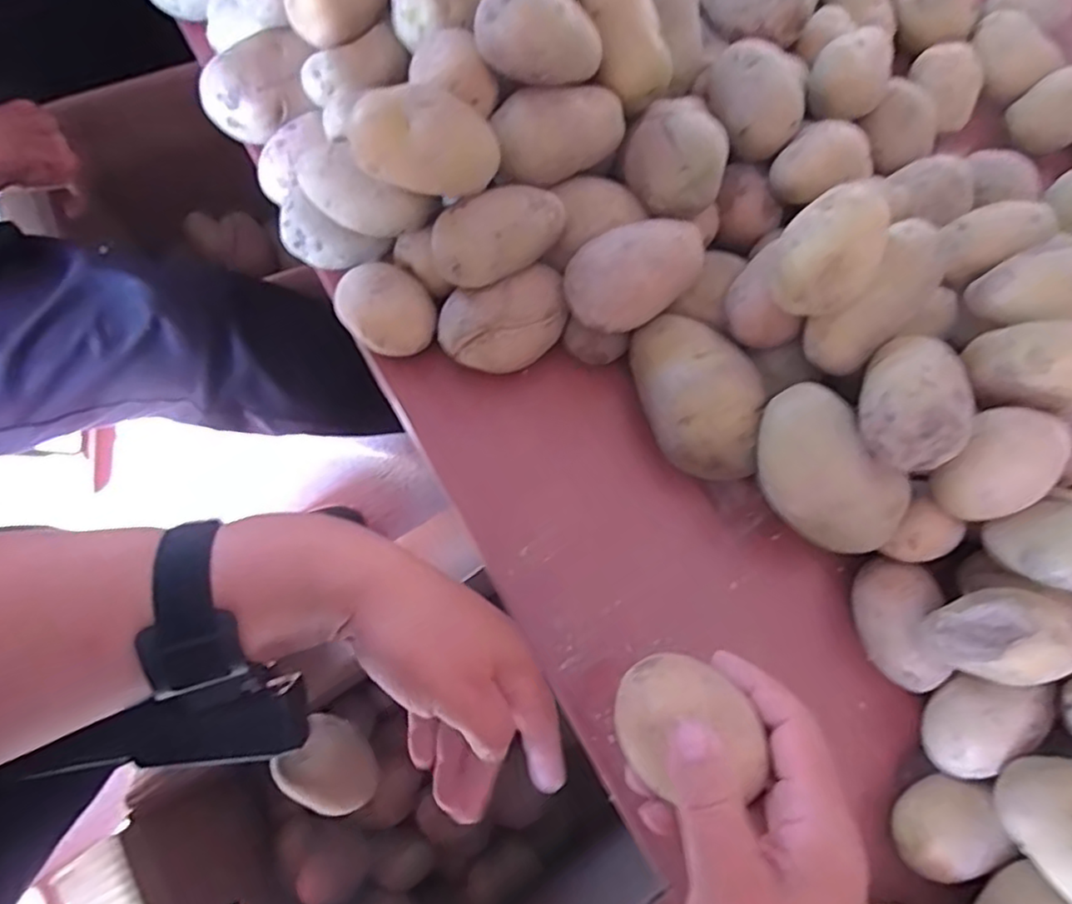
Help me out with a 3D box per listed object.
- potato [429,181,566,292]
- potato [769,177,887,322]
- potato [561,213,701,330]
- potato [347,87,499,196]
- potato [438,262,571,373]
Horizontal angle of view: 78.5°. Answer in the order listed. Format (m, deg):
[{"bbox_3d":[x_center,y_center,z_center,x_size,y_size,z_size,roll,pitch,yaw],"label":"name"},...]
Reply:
[{"bbox_3d":[-0.022,-0.123,0.379,0.078,0.036,0.042,-31,77,-11],"label":"potato"},{"bbox_3d":[0.145,-0.099,0.322,0.044,0.035,0.059,39,76,9],"label":"potato"},{"bbox_3d":[0.057,-0.101,0.375,0.081,0.039,0.045,-20,75,-8],"label":"potato"},{"bbox_3d":[-0.059,-0.164,0.349,0.073,0.051,0.036,-6,74,-4],"label":"potato"},{"bbox_3d":[-0.019,-0.075,0.405,0.077,0.052,0.049,-20,75,-8],"label":"potato"}]

